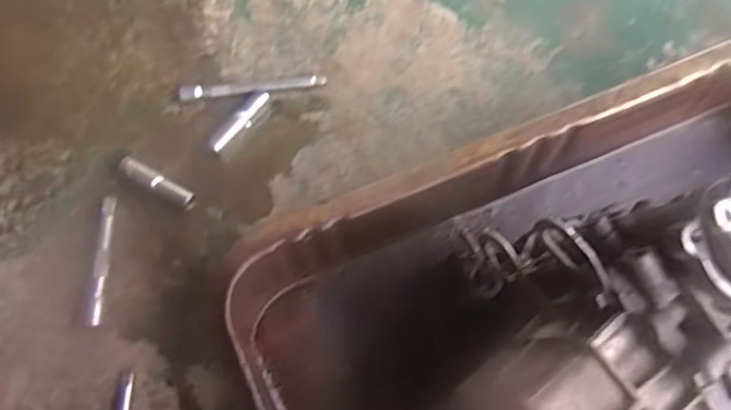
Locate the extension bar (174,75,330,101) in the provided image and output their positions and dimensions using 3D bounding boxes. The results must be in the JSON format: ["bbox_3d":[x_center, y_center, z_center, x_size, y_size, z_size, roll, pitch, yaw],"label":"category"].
[{"bbox_3d":[-0.120,-0.124,0.686,0.153,0.014,0.017,-6,71,-1],"label":"extension bar"}]

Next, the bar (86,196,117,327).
[{"bbox_3d":[-0.251,0.051,0.615,0.015,0.012,0.126,-1,71,0],"label":"bar"}]

